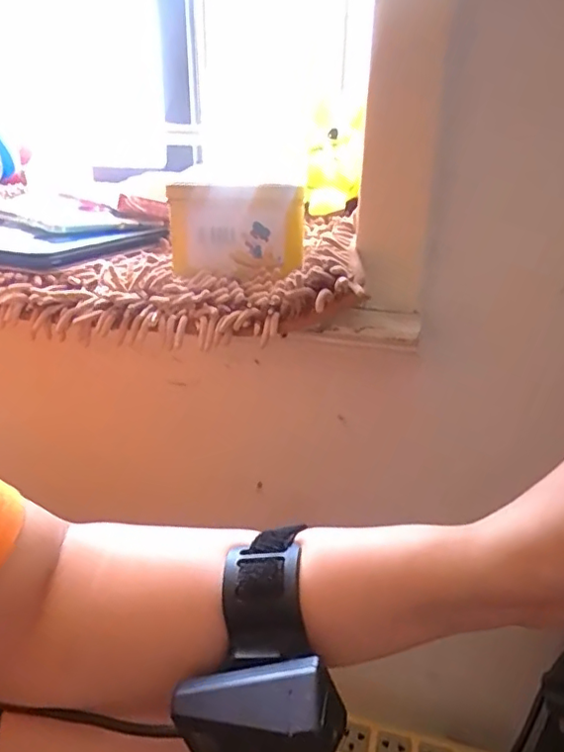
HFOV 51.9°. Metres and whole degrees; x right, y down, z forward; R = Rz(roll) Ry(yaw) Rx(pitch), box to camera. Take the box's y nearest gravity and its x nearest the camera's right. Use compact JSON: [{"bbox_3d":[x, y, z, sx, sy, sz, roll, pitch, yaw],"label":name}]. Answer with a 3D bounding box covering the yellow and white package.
[{"bbox_3d":[-0.039,-0.115,0.469,0.108,0.072,0.027,4,17,5],"label":"yellow and white package"}]

